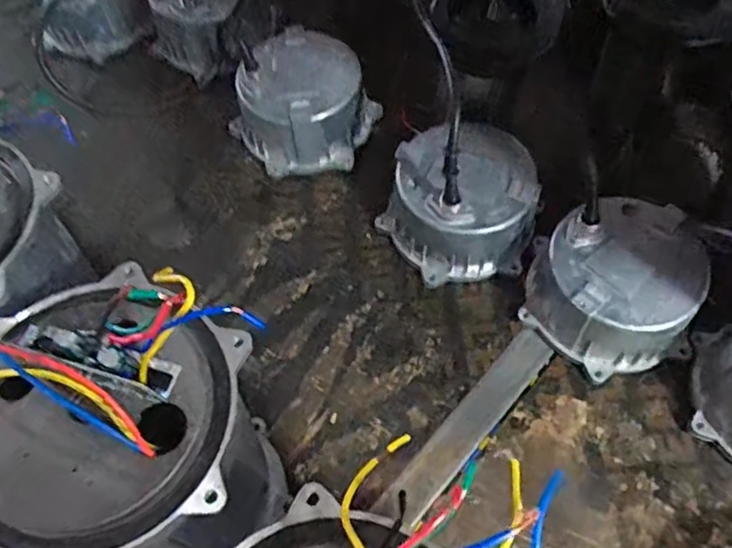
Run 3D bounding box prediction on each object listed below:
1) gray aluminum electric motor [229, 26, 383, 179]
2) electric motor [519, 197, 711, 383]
[{"bbox_3d":[-0.067,-0.184,0.702,0.134,0.081,0.139,38,69,21],"label":"gray aluminum electric motor"},{"bbox_3d":[0.220,0.014,0.580,0.142,0.086,0.135,-13,61,-5],"label":"electric motor"}]

